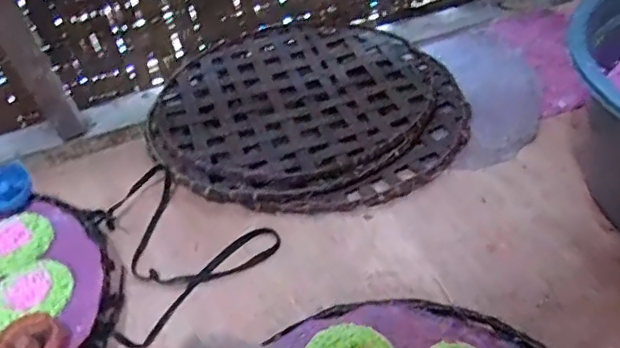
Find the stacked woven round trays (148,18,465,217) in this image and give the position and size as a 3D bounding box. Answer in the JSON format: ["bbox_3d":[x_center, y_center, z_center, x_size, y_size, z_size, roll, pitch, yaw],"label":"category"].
[{"bbox_3d":[-0.013,-0.111,0.811,0.404,0.029,0.436,-3,42,2],"label":"stacked woven round trays"}]

